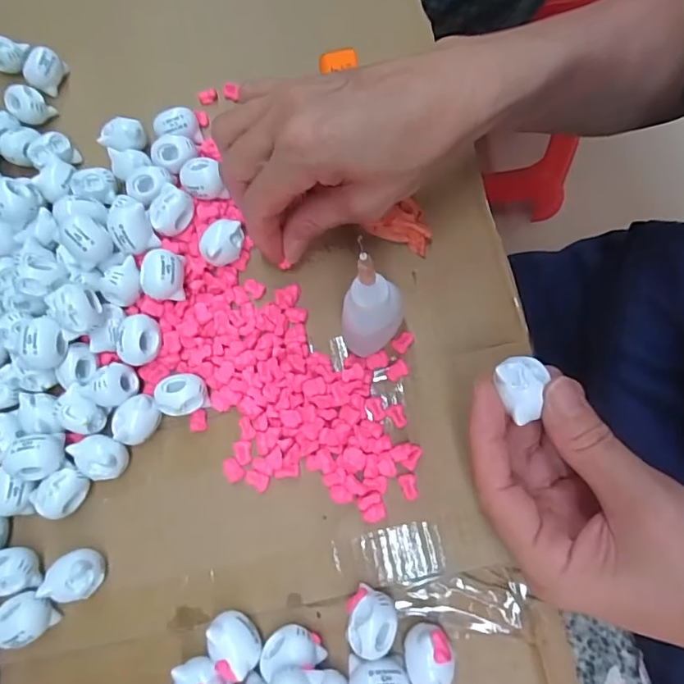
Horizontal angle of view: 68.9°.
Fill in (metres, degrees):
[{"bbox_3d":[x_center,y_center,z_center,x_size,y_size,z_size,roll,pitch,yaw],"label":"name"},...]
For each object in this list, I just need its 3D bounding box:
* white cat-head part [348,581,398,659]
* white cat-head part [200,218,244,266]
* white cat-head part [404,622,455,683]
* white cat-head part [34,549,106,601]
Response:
[{"bbox_3d":[0.013,0.122,0.219,0.021,0.019,0.026,2,75,6],"label":"white cat-head part"},{"bbox_3d":[-0.064,-0.053,0.267,0.024,0.015,0.019,-28,74,-3],"label":"white cat-head part"},{"bbox_3d":[0.037,0.135,0.215,0.019,0.019,0.026,2,75,6],"label":"white cat-head part"},{"bbox_3d":[-0.126,0.110,0.236,0.022,0.020,0.022,-1,74,5],"label":"white cat-head part"}]

